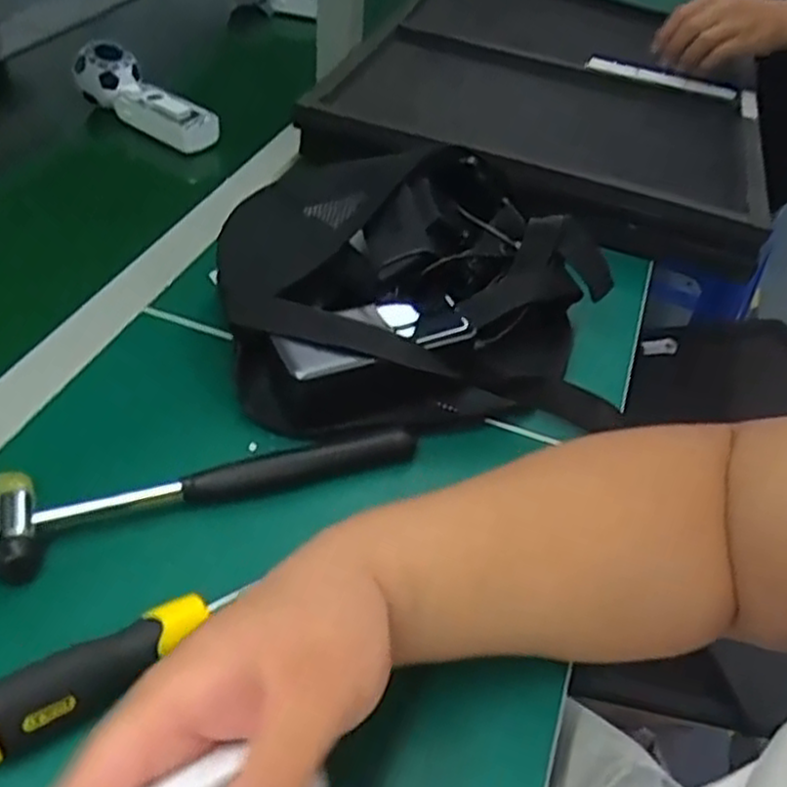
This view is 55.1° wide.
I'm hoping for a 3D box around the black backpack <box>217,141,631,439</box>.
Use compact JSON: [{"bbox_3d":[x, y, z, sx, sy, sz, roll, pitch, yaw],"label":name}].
[{"bbox_3d":[0.018,-0.081,0.532,0.272,0.097,0.213,-1,44,-8],"label":"black backpack"}]

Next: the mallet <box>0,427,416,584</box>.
[{"bbox_3d":[-0.106,0.046,0.444,0.238,0.024,0.056,-15,48,-21],"label":"mallet"}]

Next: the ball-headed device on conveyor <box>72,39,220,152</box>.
[{"bbox_3d":[-0.249,-0.303,0.767,0.164,0.057,0.048,27,48,20],"label":"ball-headed device on conveyor"}]

